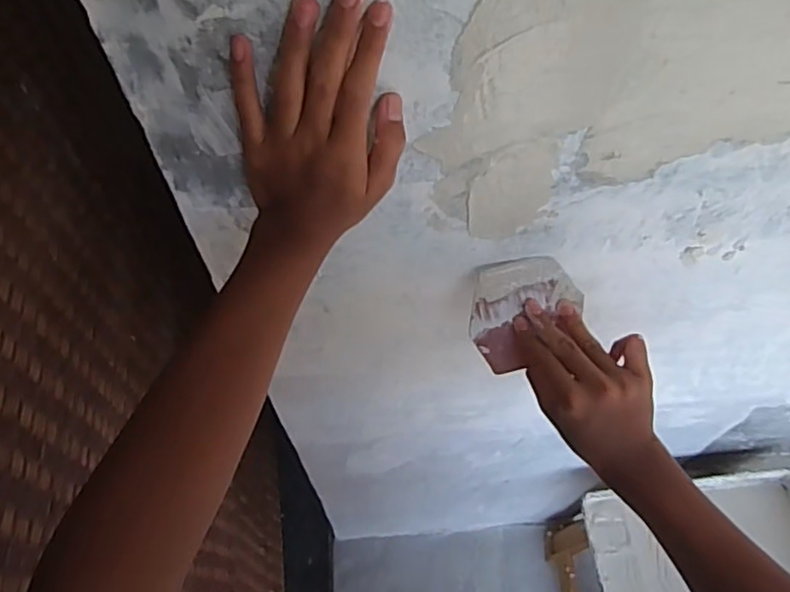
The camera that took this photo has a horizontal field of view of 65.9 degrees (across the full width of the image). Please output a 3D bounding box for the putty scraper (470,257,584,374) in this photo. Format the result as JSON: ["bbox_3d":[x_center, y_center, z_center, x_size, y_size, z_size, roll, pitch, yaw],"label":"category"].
[{"bbox_3d":[0.114,0.017,0.536,0.094,0.011,0.099,-3,102,-3],"label":"putty scraper"}]

